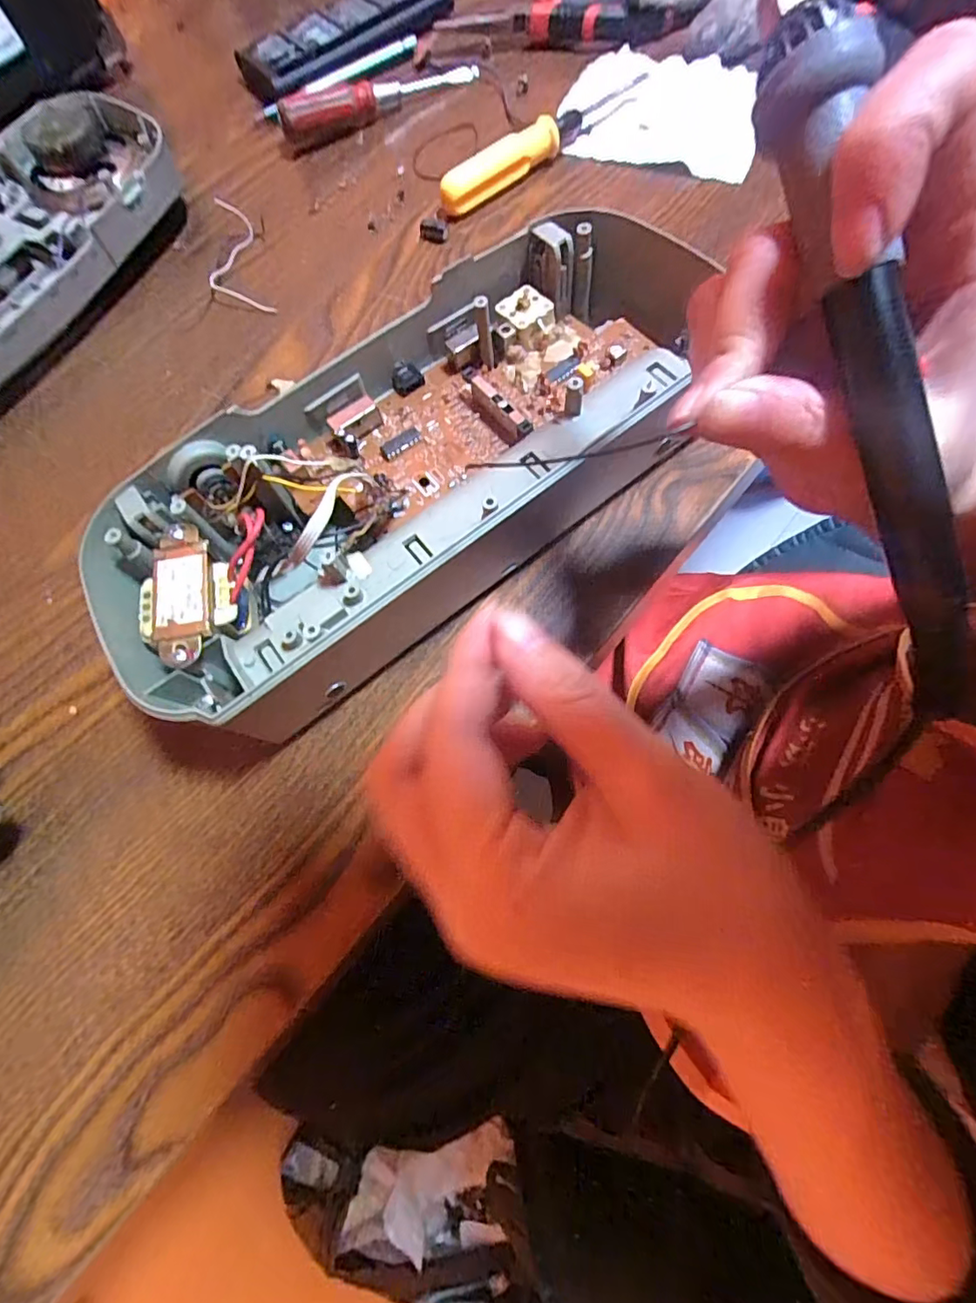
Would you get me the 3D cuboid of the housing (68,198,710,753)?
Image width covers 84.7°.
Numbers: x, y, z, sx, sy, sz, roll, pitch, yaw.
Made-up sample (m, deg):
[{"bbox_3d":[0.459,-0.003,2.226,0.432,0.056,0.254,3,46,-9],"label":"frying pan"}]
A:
[{"bbox_3d":[-0.032,-0.088,0.245,0.289,0.055,0.146,-41,71,-9],"label":"housing"}]

